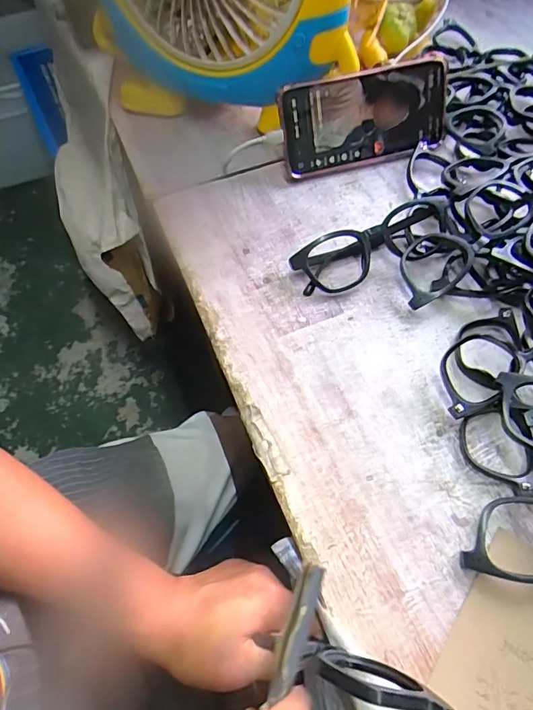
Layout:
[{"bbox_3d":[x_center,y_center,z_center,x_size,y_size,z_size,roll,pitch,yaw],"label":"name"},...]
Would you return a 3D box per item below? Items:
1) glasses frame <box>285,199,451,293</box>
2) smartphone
[{"bbox_3d":[0.090,-0.090,0.380,0.140,0.038,0.045,-18,62,-10],"label":"glasses frame"},{"bbox_3d":[0.094,-0.223,0.432,0.165,0.079,0.009,-15,30,-7],"label":"smartphone"}]

